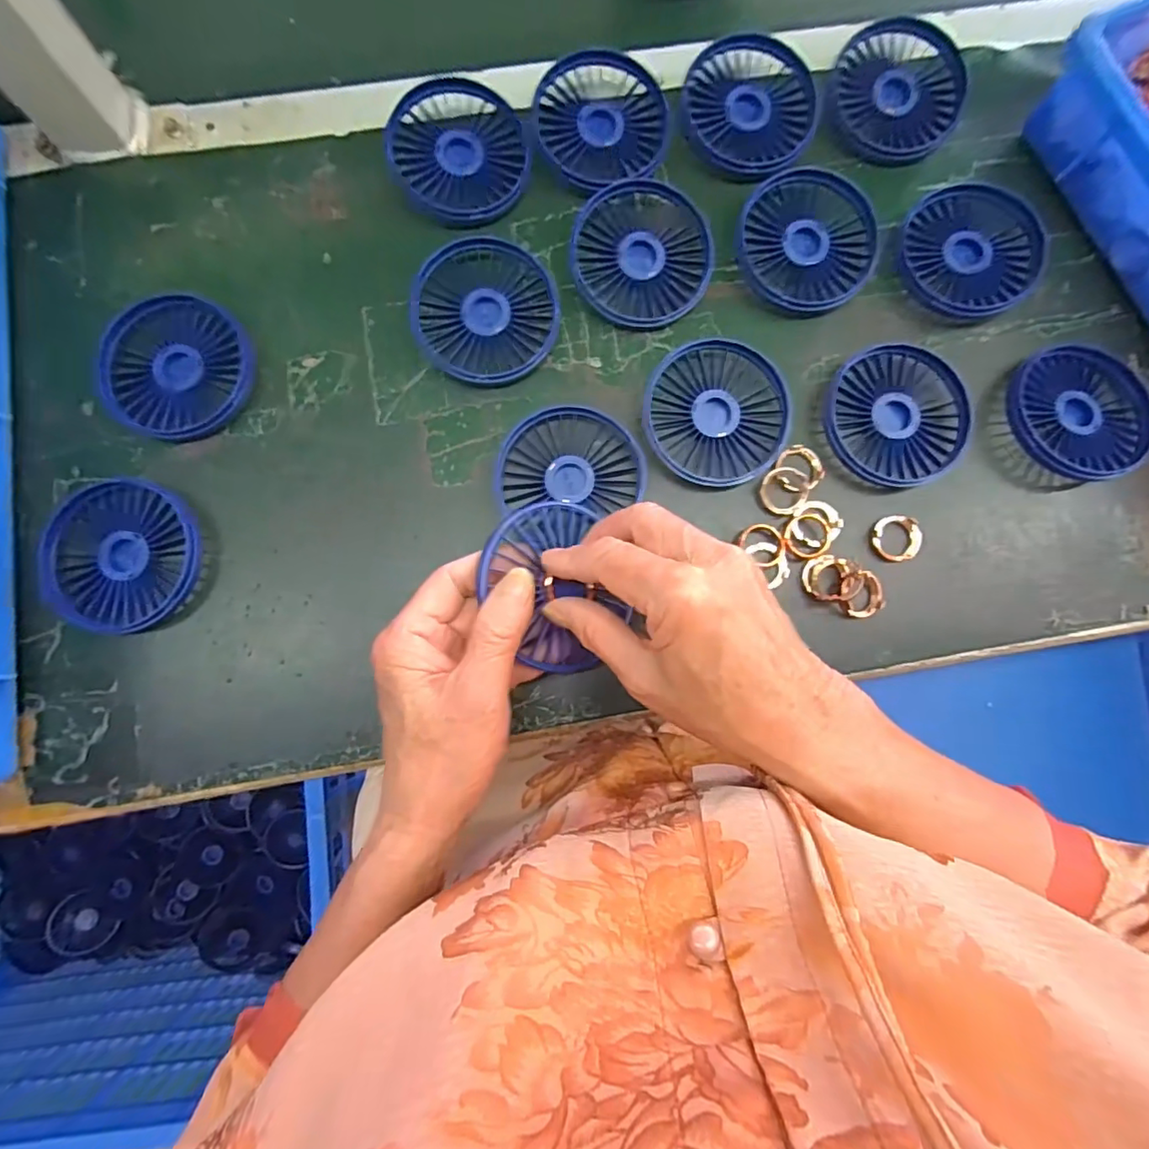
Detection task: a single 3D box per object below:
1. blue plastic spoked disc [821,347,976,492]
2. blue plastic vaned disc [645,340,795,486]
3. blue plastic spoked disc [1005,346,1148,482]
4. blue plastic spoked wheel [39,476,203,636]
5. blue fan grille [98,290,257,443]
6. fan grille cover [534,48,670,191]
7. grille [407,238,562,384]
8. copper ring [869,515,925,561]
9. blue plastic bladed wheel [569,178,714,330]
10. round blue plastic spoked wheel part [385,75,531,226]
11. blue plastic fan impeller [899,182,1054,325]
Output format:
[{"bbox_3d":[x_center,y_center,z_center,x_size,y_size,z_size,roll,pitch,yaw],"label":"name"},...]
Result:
[{"bbox_3d":[0.198,-0.098,0.351,0.082,0.014,0.086,0,85,-1],"label":"blue plastic spoked disc"},{"bbox_3d":[0.086,-0.098,0.345,0.085,0.012,0.085,0,85,-1],"label":"blue plastic vaned disc"},{"bbox_3d":[0.311,-0.102,0.353,0.088,0.022,0.084,0,85,-1],"label":"blue plastic spoked disc"},{"bbox_3d":[-0.263,-0.011,0.330,0.087,0.014,0.086,0,85,-1],"label":"blue plastic spoked wheel"},{"bbox_3d":[-0.237,-0.125,0.342,0.083,0.015,0.086,0,85,-1],"label":"blue fan grille"},{"bbox_3d":[0.017,-0.289,0.357,0.082,0.017,0.080,5,85,-1],"label":"fan grille cover"},{"bbox_3d":[-0.055,-0.162,0.348,0.084,0.017,0.087,0,85,-1],"label":"grille"},{"bbox_3d":[0.196,-0.022,0.344,0.027,0.007,0.028,0,85,-1],"label":"copper ring"},{"bbox_3d":[0.041,-0.201,0.352,0.084,0.013,0.088,0,85,-1],"label":"blue plastic bladed wheel"},{"bbox_3d":[-0.074,-0.268,0.359,0.083,0.016,0.096,-17,85,-3],"label":"round blue plastic spoked wheel part"},{"bbox_3d":[0.250,-0.207,0.361,0.084,0.018,0.085,0,85,-1],"label":"blue plastic fan impeller"}]

